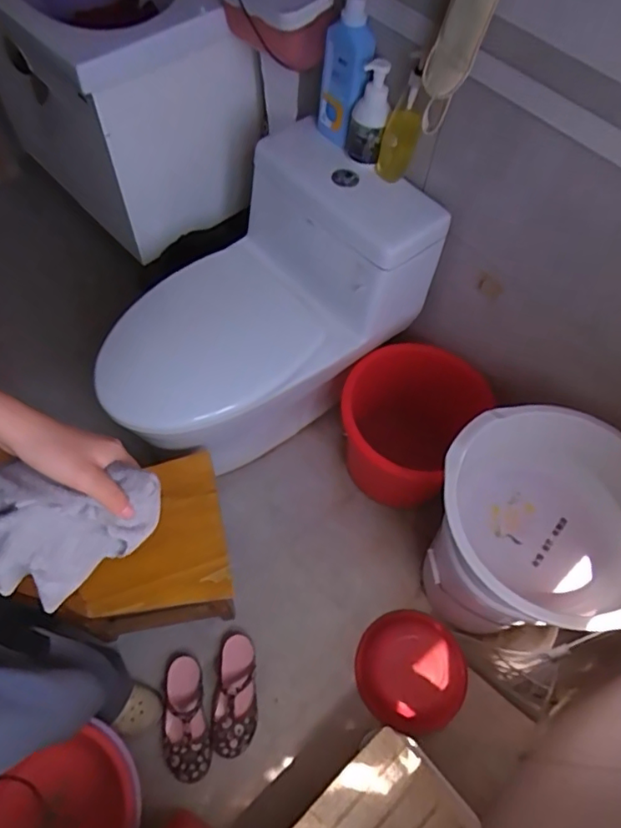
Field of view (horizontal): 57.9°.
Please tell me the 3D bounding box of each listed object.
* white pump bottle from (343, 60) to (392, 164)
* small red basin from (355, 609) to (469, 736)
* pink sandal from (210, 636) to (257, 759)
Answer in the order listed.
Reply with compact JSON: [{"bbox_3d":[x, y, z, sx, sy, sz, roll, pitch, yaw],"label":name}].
[{"bbox_3d":[0.112,-0.593,1.103,0.078,0.177,0.075,6,62,1],"label":"white pump bottle"},{"bbox_3d":[0.228,0.570,1.263,0.235,0.088,0.250,1,62,-2],"label":"small red basin"},{"bbox_3d":[-0.167,0.614,1.235,0.097,0.079,0.237,0,62,-2],"label":"pink sandal"}]

